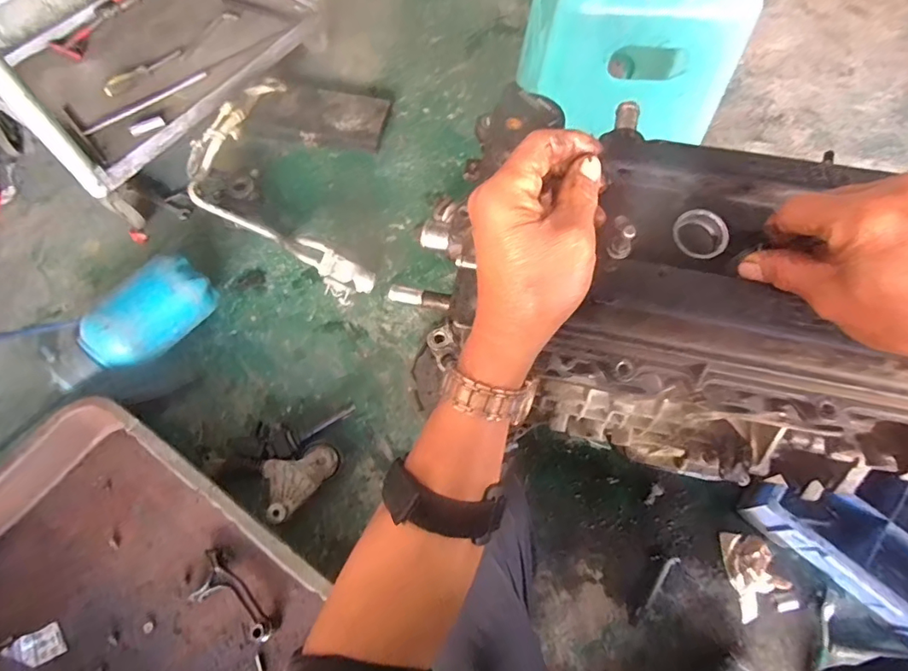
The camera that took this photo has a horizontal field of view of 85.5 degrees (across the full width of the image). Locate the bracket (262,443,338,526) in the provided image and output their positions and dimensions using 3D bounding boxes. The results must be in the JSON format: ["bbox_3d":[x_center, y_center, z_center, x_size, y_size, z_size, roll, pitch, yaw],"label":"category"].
[{"bbox_3d":[-0.247,0.239,0.813,0.122,0.044,0.102,-19,68,-9],"label":"bracket"}]

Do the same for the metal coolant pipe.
[{"bbox_3d":[-0.389,-0.289,1.016,0.251,0.112,0.569,-24,69,-11],"label":"metal coolant pipe"}]

